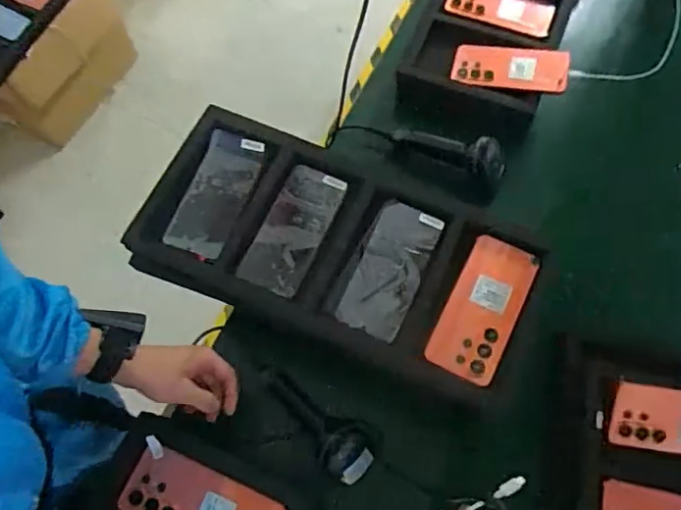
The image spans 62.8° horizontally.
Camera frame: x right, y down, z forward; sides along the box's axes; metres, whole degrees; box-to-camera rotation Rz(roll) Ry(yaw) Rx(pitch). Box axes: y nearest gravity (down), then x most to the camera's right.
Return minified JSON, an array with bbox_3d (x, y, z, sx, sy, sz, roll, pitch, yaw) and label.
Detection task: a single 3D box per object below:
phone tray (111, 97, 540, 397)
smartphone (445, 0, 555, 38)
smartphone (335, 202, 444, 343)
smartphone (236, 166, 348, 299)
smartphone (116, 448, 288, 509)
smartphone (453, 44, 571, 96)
[{"bbox_3d":[-0.007,0.002,0.678,0.478,0.047,0.244,21,72,9],"label":"phone tray"},{"bbox_3d":[0.266,-0.416,0.926,0.172,0.018,0.082,16,71,7],"label":"smartphone"},{"bbox_3d":[0.058,0.016,0.655,0.076,0.015,0.164,23,72,10],"label":"smartphone"},{"bbox_3d":[-0.058,-0.032,0.682,0.074,0.010,0.163,22,72,9],"label":"smartphone"},{"bbox_3d":[-0.148,0.269,0.592,0.165,0.006,0.076,21,58,8],"label":"smartphone"},{"bbox_3d":[0.260,-0.289,0.856,0.166,0.012,0.081,10,71,13],"label":"smartphone"}]

